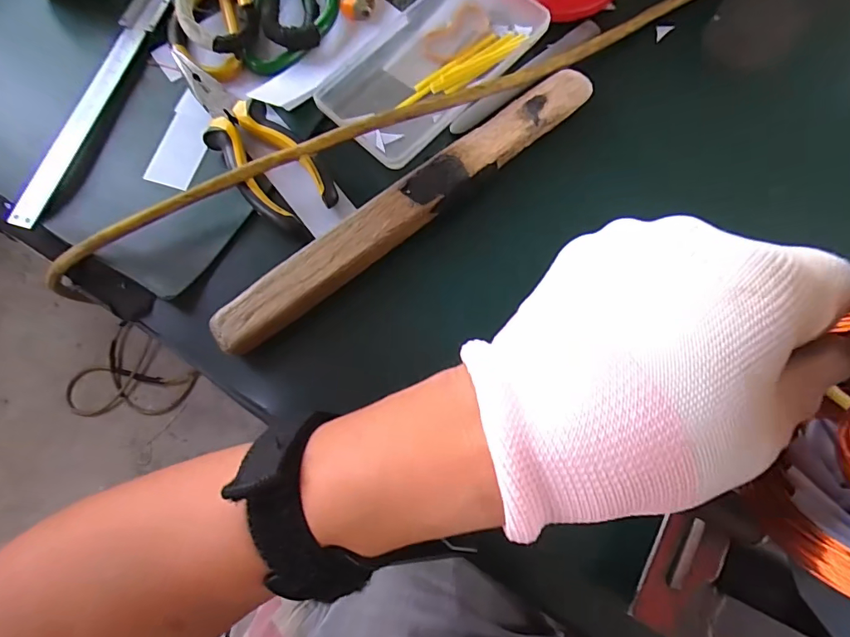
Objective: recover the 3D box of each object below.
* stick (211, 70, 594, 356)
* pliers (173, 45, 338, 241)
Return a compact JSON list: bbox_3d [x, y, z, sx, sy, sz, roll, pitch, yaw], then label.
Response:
[{"bbox_3d":[-0.008,-0.071,0.290,0.274,0.023,0.029,-38,78,-7],"label":"stick"},{"bbox_3d":[-0.118,-0.121,0.308,0.047,0.022,0.158,-36,77,-7],"label":"pliers"}]

